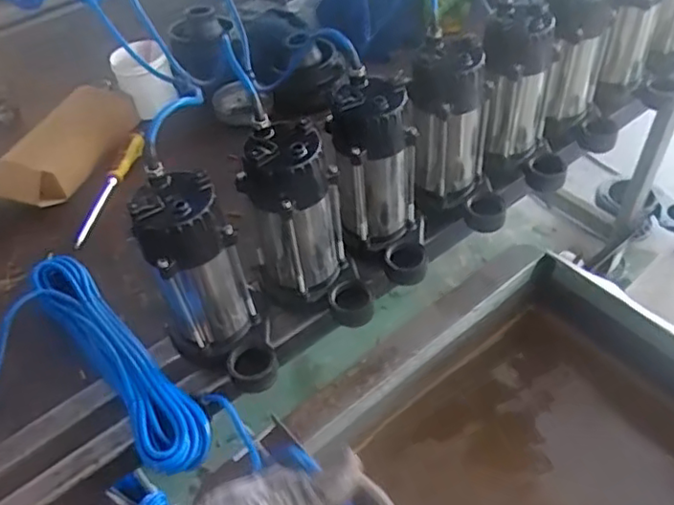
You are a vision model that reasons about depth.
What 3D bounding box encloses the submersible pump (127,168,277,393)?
[{"bbox_3d":[-0.141,0.039,0.678,0.109,0.221,0.140,-20,49,-13],"label":"submersible pump"}]

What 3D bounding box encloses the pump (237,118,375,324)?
[{"bbox_3d":[-0.035,-0.021,0.716,0.111,0.219,0.131,-21,49,-13],"label":"pump"}]

